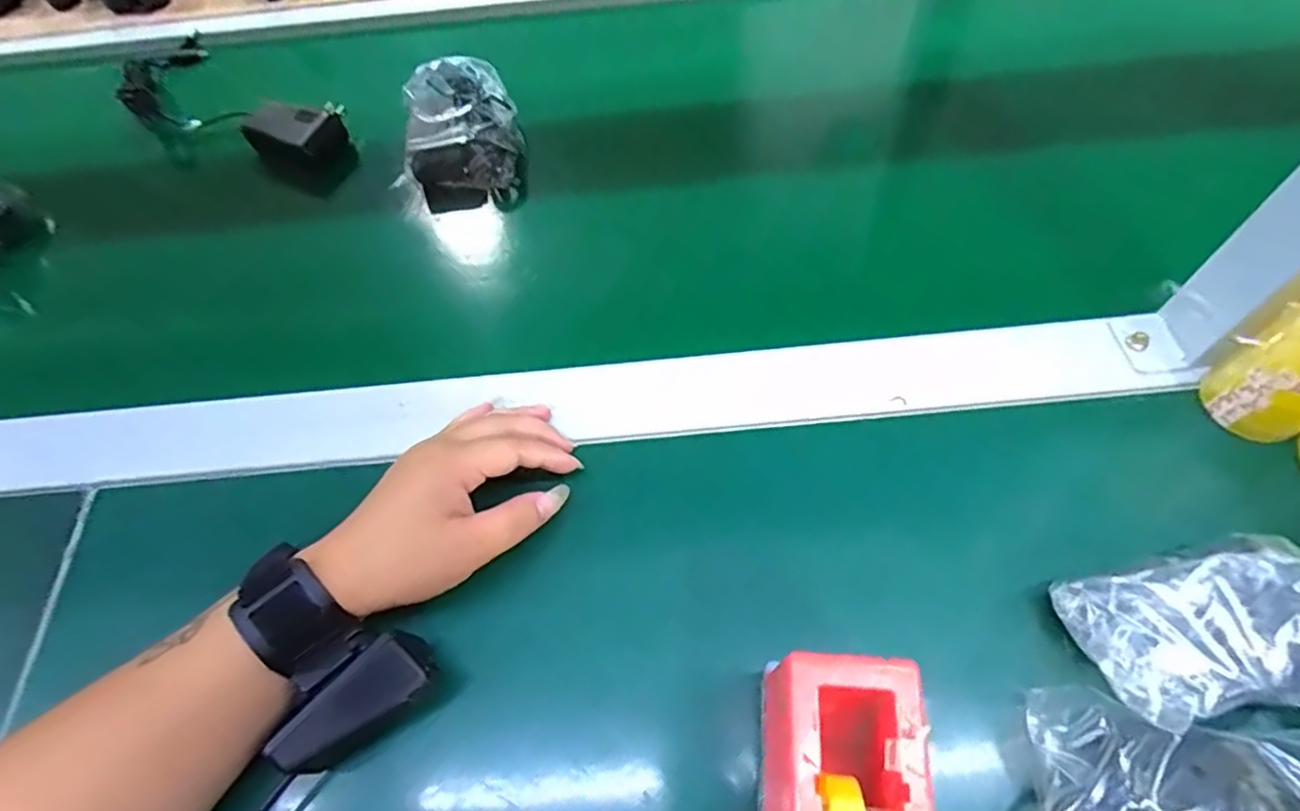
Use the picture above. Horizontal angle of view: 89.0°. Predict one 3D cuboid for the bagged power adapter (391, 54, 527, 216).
[{"bbox_3d":[-0.142,-0.207,0.509,0.086,0.063,0.100,-7,58,0],"label":"bagged power adapter"}]

